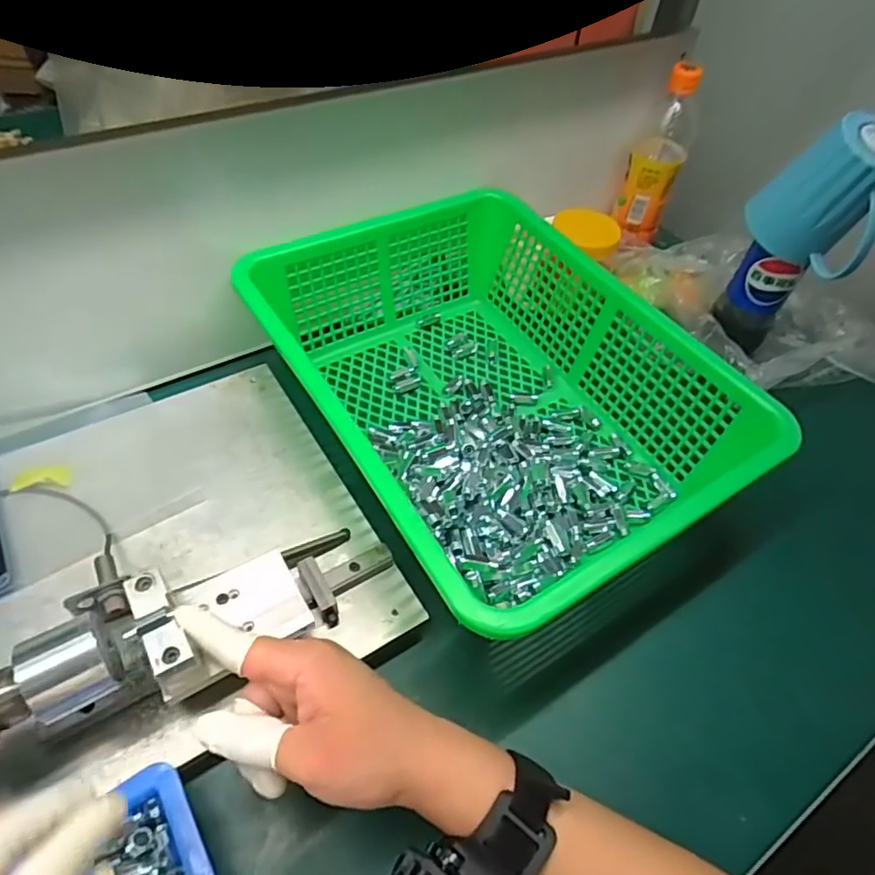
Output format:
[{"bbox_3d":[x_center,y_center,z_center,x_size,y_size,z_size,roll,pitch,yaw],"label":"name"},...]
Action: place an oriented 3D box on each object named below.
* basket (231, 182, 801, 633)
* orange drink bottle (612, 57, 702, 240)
[{"bbox_3d":[0.044,-0.038,0.522,0.297,0.119,0.384,-25,58,-23],"label":"basket"},{"bbox_3d":[0.258,-0.329,0.697,0.061,0.175,0.071,19,53,9],"label":"orange drink bottle"}]

